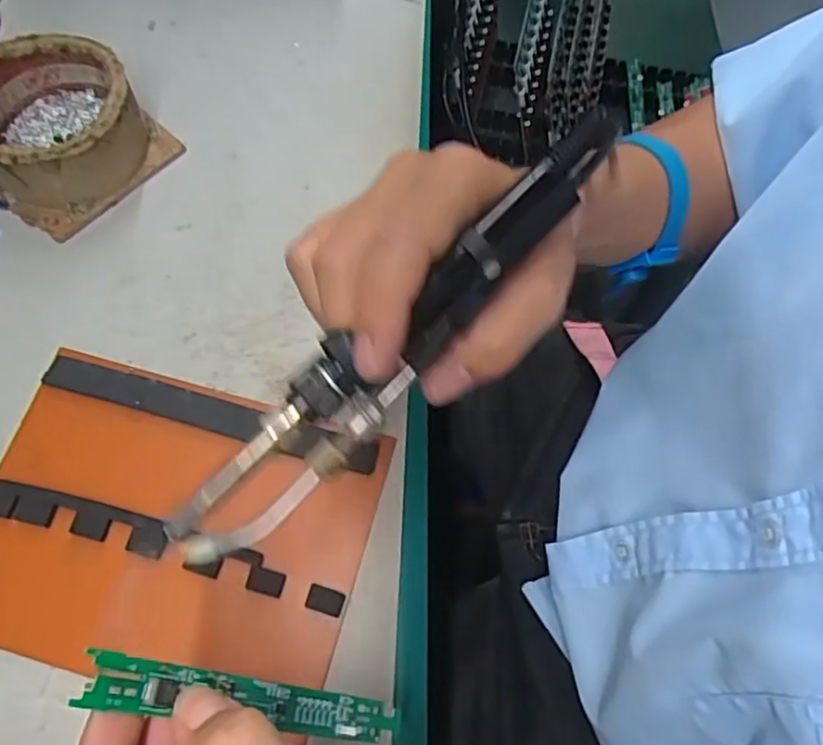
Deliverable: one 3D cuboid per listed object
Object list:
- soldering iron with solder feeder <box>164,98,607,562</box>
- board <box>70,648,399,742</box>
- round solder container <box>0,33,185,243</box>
[{"bbox_3d":[0.002,-0.017,0.226,0.028,0.018,0.205,41,79,15],"label":"soldering iron with solder feeder"},{"bbox_3d":[-0.048,0.105,0.212,0.107,0.004,0.013,26,66,-29],"label":"board"},{"bbox_3d":[-0.186,-0.128,0.350,0.081,0.048,0.085,41,73,14],"label":"round solder container"}]

